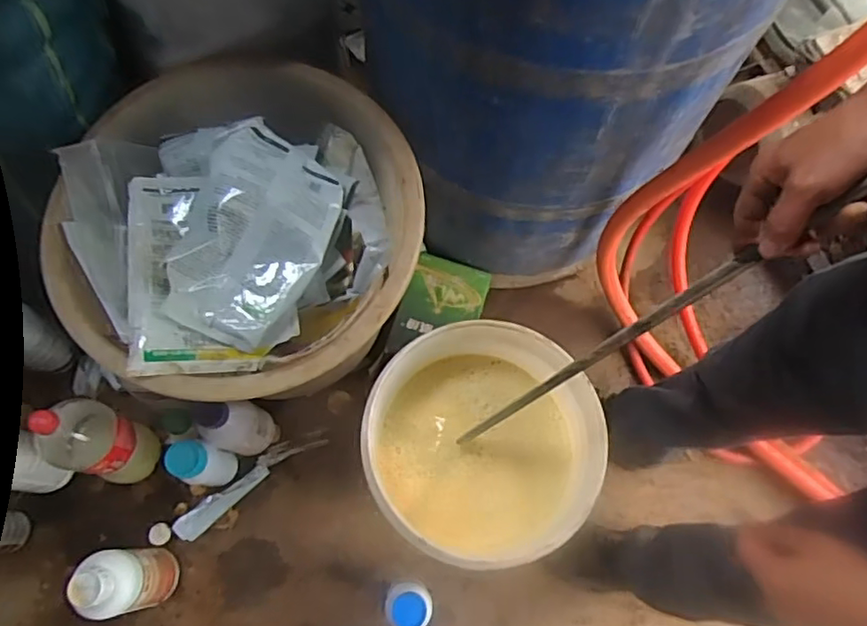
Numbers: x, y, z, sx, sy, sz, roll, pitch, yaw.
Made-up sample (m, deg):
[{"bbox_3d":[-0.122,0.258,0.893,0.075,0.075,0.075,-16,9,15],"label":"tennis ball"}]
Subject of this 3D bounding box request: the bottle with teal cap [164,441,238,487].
[{"bbox_3d":[-0.377,0.250,0.984,0.050,0.204,0.065,21,68,7],"label":"bottle with teal cap"}]

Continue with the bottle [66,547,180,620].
[{"bbox_3d":[-0.453,0.403,0.904,0.075,0.225,0.093,-5,68,-4],"label":"bottle"}]

